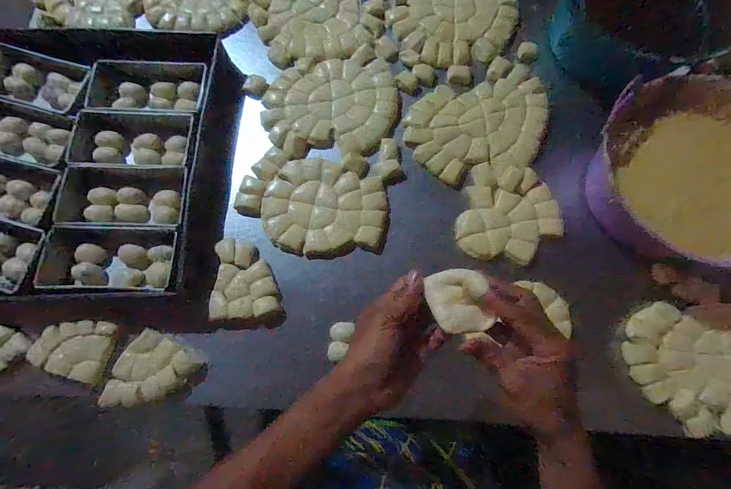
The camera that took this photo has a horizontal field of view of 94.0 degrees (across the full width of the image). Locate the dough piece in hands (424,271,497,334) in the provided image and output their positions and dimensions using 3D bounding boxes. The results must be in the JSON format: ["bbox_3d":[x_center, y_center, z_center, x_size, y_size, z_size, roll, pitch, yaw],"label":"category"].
[{"bbox_3d":[0.089,0.053,0.321,0.050,0.032,0.063,-17,77,-3],"label":"dough piece in hands"}]

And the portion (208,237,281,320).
[{"bbox_3d":[-0.189,0.051,0.538,0.100,0.018,0.123,-4,77,0],"label":"portion"}]

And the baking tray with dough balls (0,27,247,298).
[{"bbox_3d":[-0.463,-0.156,0.569,0.472,0.054,0.478,6,77,2],"label":"baking tray with dough balls"}]

